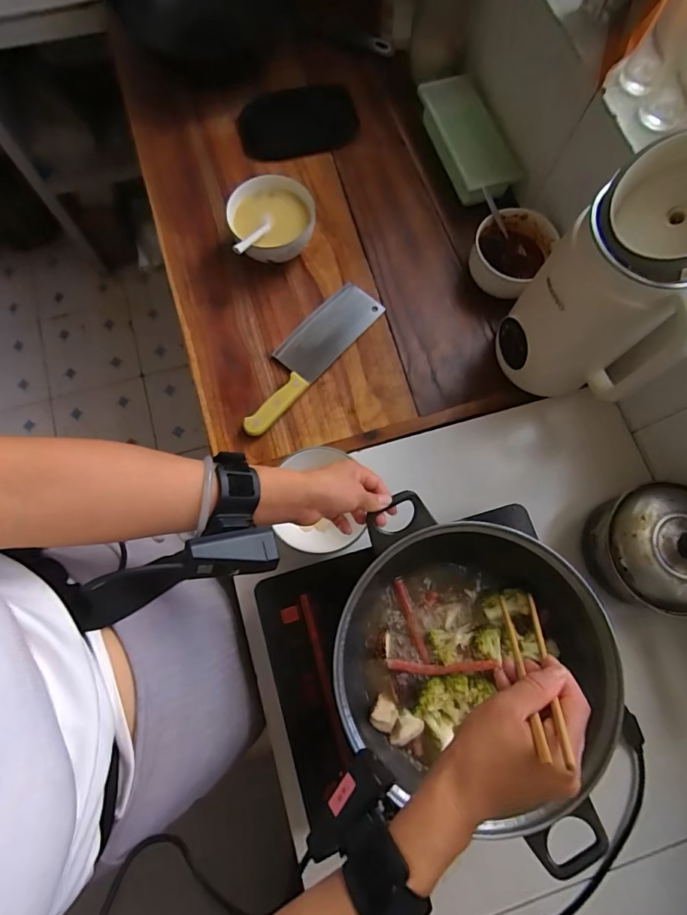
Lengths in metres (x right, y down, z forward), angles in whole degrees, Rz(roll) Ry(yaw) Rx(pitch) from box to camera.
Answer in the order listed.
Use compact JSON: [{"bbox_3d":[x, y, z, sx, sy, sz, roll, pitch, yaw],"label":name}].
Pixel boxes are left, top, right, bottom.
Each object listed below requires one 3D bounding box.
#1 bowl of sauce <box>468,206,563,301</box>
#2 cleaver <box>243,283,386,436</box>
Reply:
[{"bbox_3d":[0.255,-0.315,0.681,0.106,0.080,0.116,0,75,-1],"label":"bowl of sauce"},{"bbox_3d":[-0.058,-0.157,0.663,0.080,0.014,0.286,41,78,9],"label":"cleaver"}]

